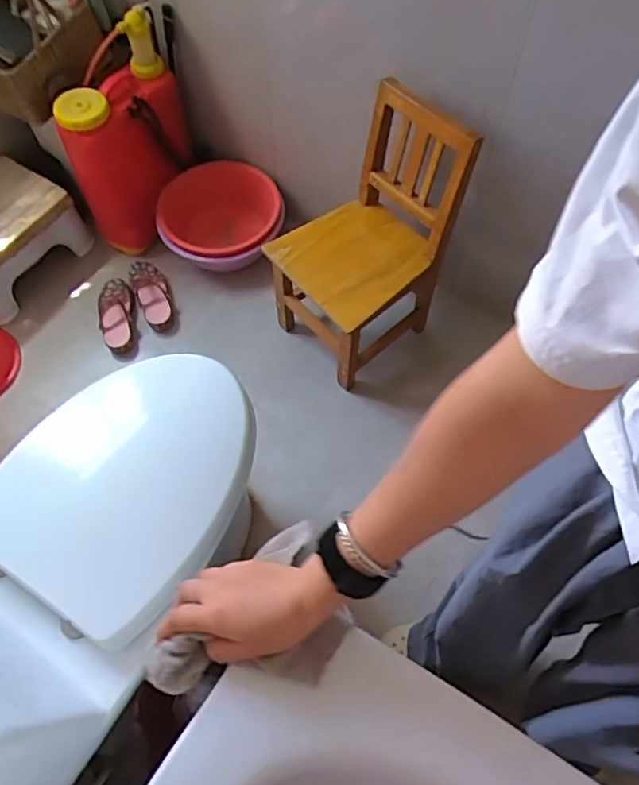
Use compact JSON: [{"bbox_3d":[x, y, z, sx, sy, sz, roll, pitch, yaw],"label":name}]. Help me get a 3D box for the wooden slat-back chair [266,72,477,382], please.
[{"bbox_3d":[0.095,-0.338,1.344,0.342,0.524,0.298,-40,68,-20],"label":"wooden slat-back chair"}]

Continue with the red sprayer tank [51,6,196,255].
[{"bbox_3d":[-0.510,-0.665,1.626,0.179,0.528,0.356,32,66,17],"label":"red sprayer tank"}]

